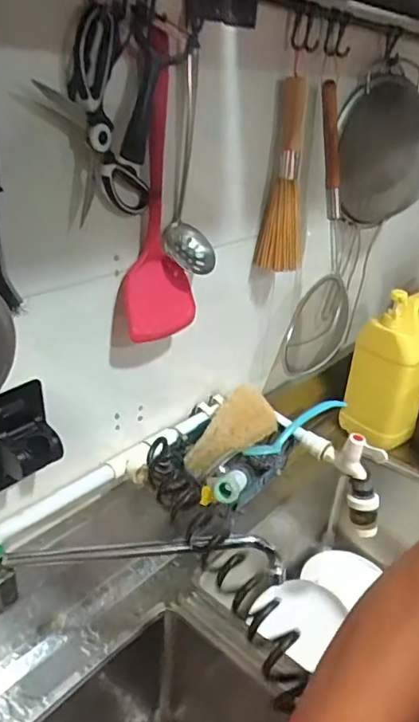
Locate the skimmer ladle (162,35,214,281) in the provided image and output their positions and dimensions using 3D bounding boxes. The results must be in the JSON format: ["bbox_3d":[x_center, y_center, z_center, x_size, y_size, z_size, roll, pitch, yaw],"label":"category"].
[{"bbox_3d":[-0.018,-0.219,0.625,0.064,0.232,0.050,3,27,-3],"label":"skimmer ladle"}]

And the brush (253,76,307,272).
[{"bbox_3d":[0.115,-0.259,0.788,0.054,0.258,0.069,17,30,24],"label":"brush"}]

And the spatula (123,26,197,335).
[{"bbox_3d":[-0.054,-0.176,0.596,0.033,0.309,0.085,27,35,37],"label":"spatula"}]

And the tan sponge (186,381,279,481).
[{"bbox_3d":[0.029,0.107,0.786,0.151,0.081,0.028,-40,7,-20],"label":"tan sponge"}]

